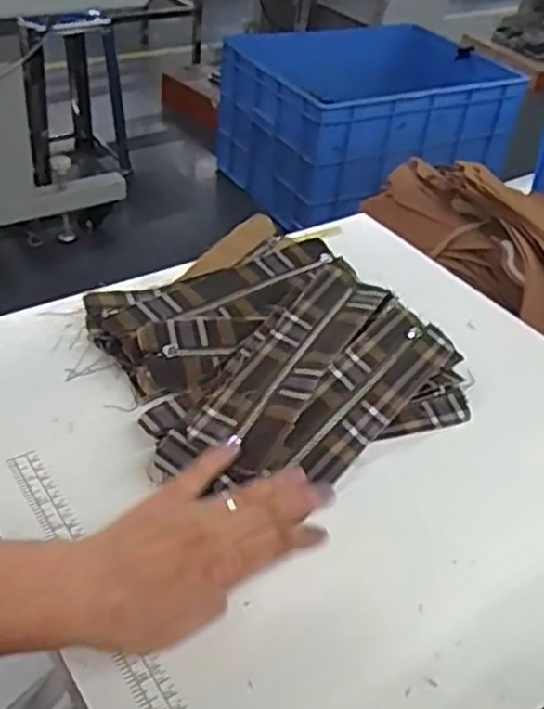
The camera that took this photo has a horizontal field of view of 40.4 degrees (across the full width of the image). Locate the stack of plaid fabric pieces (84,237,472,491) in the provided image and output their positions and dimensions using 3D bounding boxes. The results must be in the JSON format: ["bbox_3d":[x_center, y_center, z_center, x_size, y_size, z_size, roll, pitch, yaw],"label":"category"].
[{"bbox_3d":[0.001,-0.005,0.642,0.270,0.034,0.253,-16,44,-26],"label":"stack of plaid fabric pieces"}]

